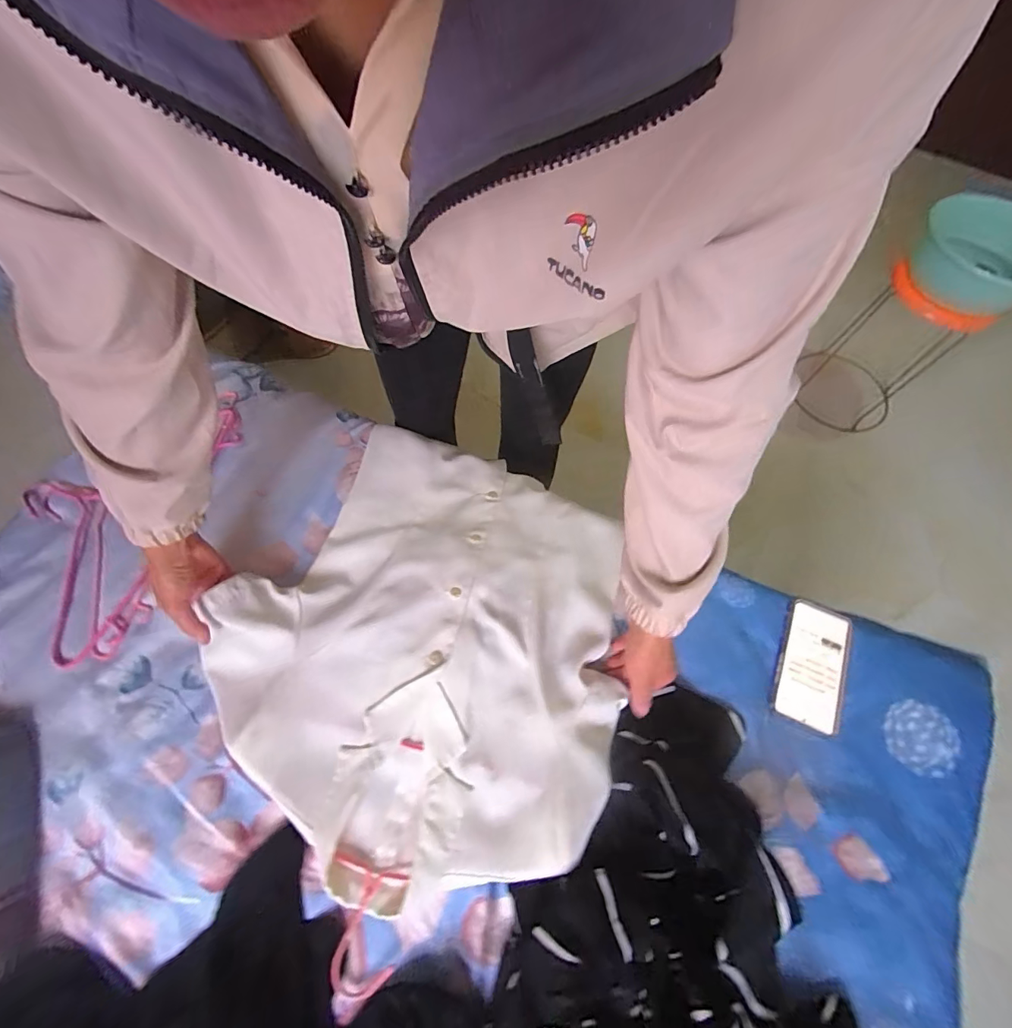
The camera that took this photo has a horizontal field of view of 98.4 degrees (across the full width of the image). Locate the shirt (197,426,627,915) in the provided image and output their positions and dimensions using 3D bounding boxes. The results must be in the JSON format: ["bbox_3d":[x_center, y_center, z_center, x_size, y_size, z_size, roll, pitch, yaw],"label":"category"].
[{"bbox_3d":[-0.084,0.151,0.574,0.502,0.061,0.523,30,67,12],"label":"shirt"}]

